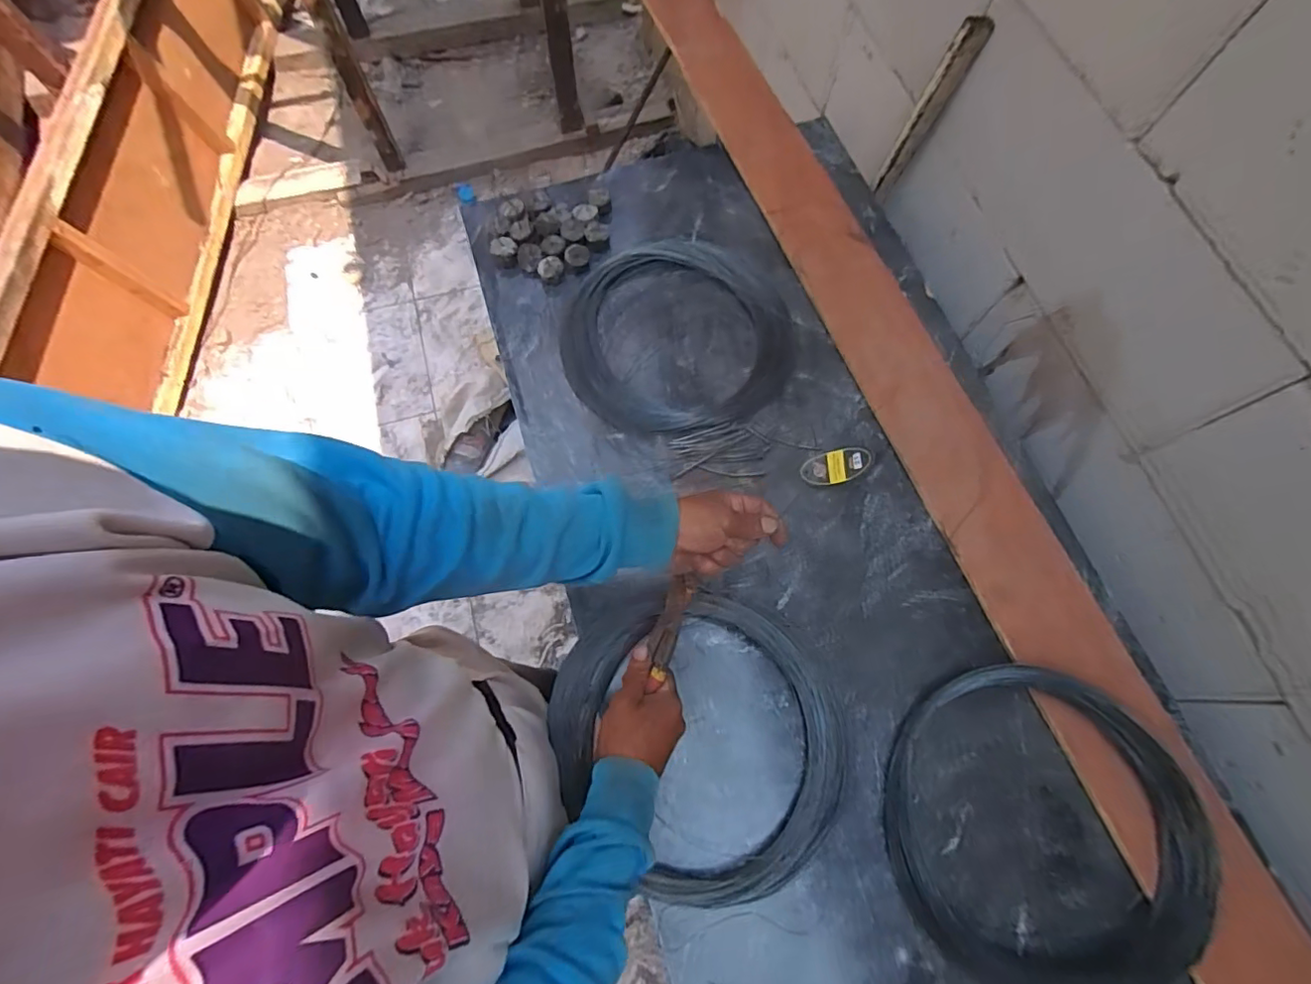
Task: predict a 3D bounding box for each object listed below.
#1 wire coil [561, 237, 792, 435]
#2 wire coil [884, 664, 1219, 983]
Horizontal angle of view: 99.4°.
[{"bbox_3d":[0.028,-0.220,0.766,0.313,0.020,0.294,0,71,-1],"label":"wire coil"},{"bbox_3d":[0.385,0.328,0.551,0.288,0.049,0.293,0,71,1],"label":"wire coil"}]

